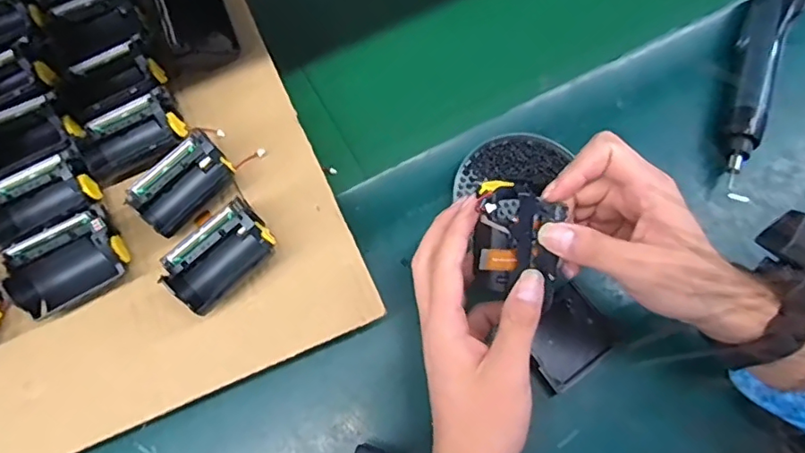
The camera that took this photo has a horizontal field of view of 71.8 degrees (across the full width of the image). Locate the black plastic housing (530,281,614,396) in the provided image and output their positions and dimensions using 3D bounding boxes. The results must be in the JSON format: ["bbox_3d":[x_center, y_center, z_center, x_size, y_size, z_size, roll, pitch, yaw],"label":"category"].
[{"bbox_3d":[0.126,0.086,0.430,0.066,0.015,0.056,-37,74,-14],"label":"black plastic housing"}]

